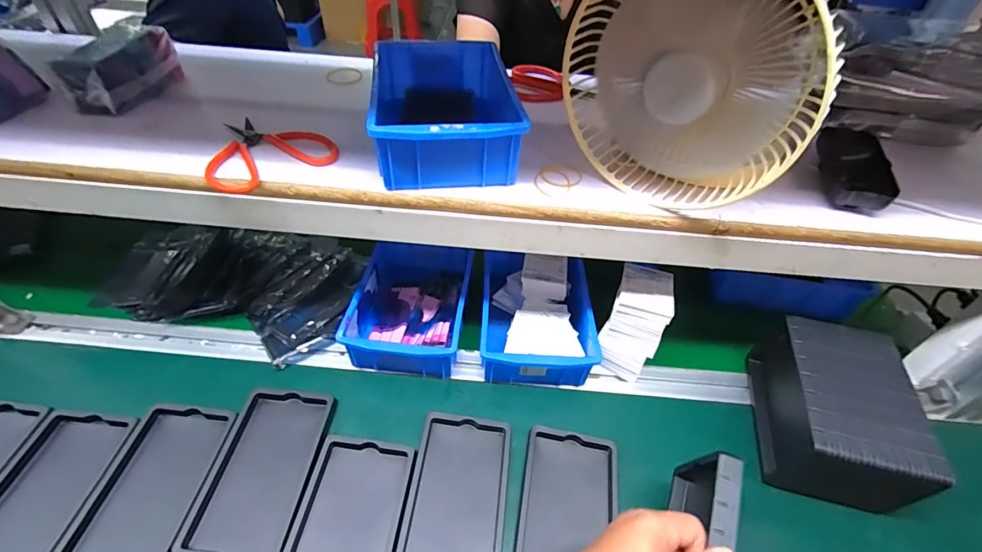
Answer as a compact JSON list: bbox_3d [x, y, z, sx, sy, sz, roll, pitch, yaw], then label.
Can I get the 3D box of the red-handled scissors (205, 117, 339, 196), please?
[{"bbox_3d":[-0.222,-0.125,0.423,0.112,0.016,0.116,-32,56,-30],"label":"red-handled scissors"}]

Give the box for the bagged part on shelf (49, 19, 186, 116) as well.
[{"bbox_3d":[-0.395,-0.227,0.476,0.057,0.059,0.120,11,46,7],"label":"bagged part on shelf"}]

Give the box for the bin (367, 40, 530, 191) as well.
[{"bbox_3d":[-0.047,-0.164,0.438,0.127,0.065,0.194,-5,46,-9],"label":"bin"}]

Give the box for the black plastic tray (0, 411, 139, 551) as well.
[{"bbox_3d":[-0.416,0.206,0.412,0.092,0.023,0.157,6,47,-1],"label":"black plastic tray"}]

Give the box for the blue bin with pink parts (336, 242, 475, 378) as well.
[{"bbox_3d":[-0.096,0.029,0.561,0.126,0.062,0.192,8,47,1],"label":"blue bin with pink parts"}]

